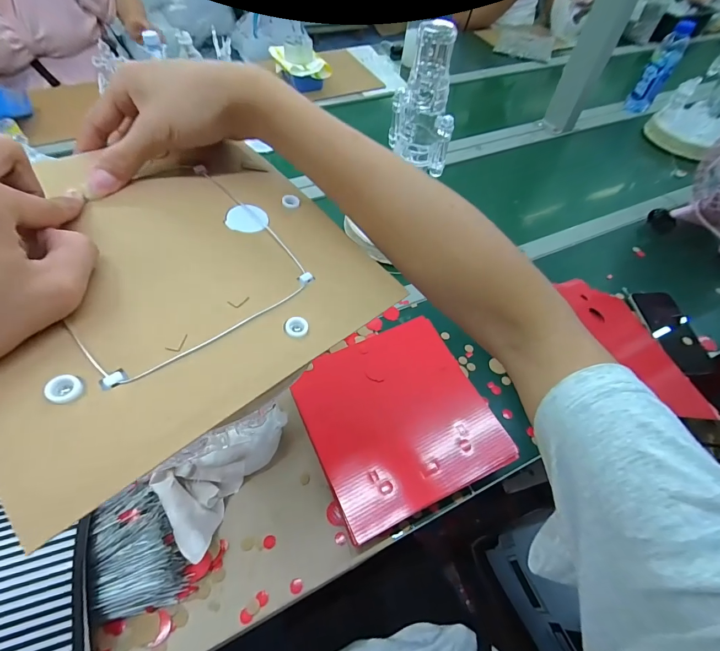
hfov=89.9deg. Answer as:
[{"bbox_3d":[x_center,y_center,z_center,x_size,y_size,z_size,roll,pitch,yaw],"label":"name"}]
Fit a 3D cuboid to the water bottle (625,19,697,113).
[{"bbox_3d":[0.905,-0.778,1.091,0.067,0.215,0.079,28,58,15],"label":"water bottle"}]

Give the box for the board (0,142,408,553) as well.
[{"bbox_3d":[-0.104,-0.036,0.213,0.214,0.007,0.189,-32,70,-31],"label":"board"}]

